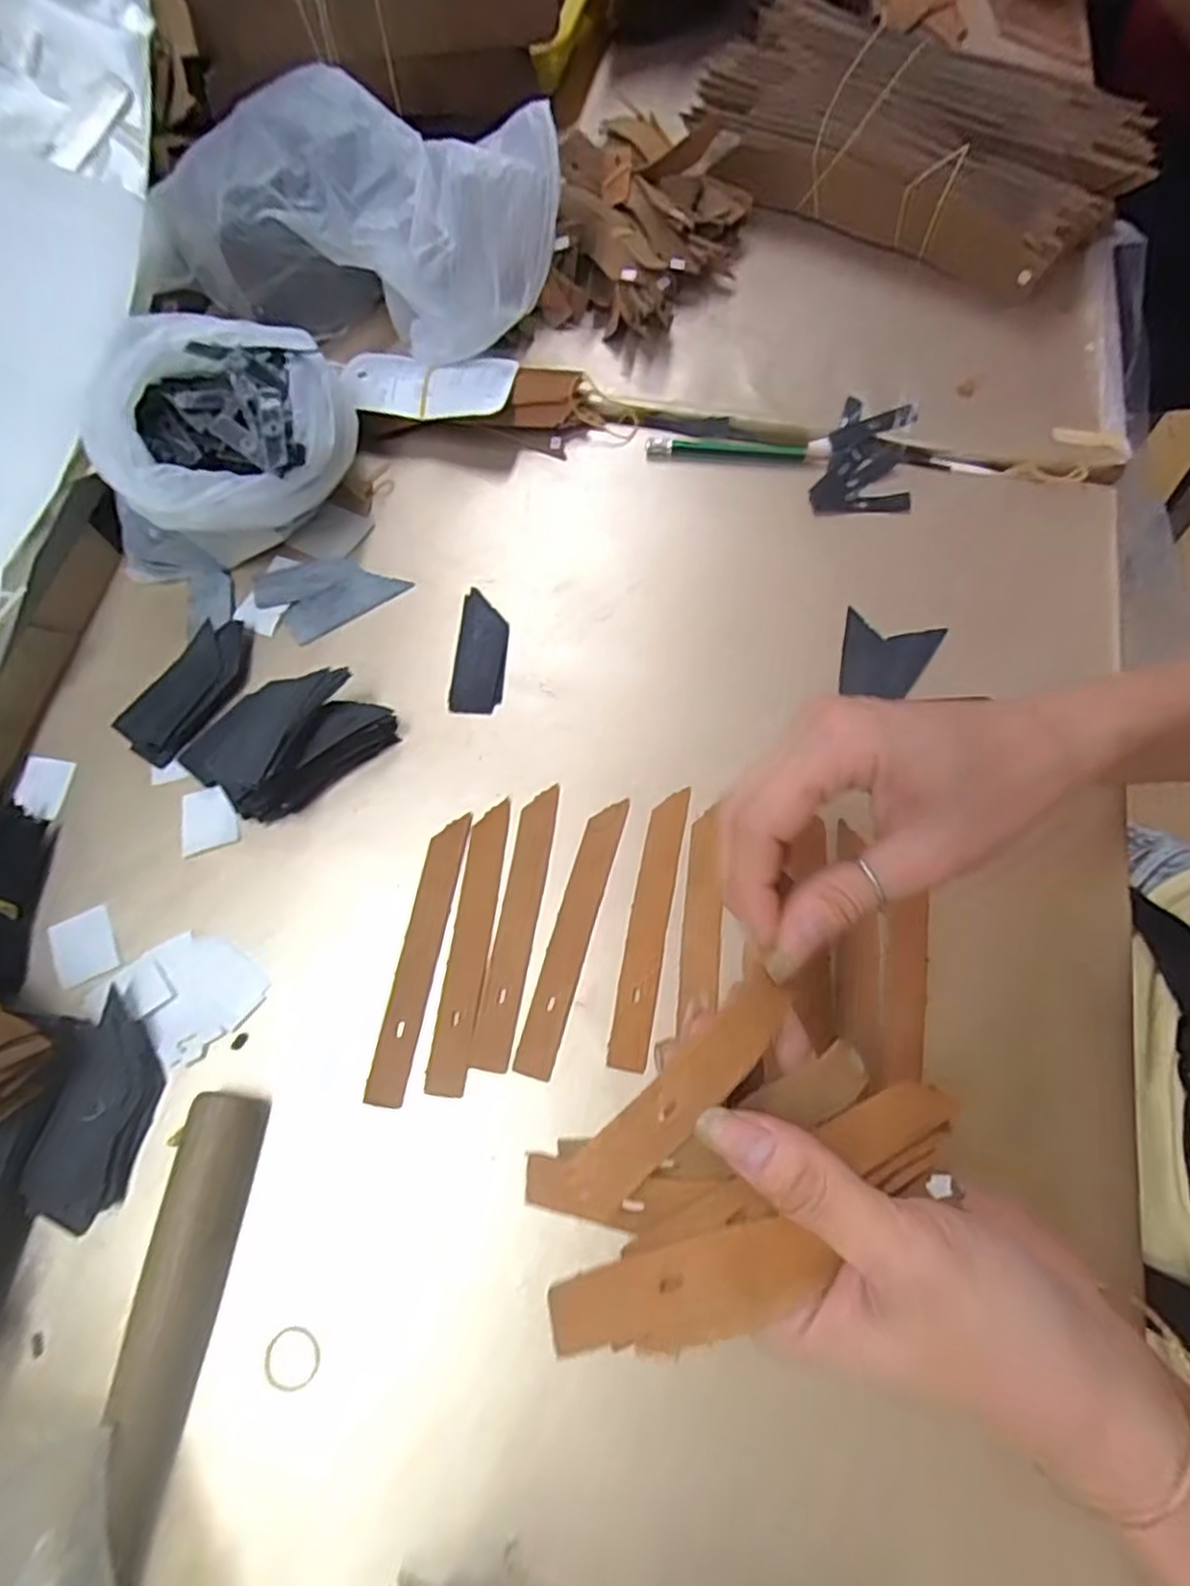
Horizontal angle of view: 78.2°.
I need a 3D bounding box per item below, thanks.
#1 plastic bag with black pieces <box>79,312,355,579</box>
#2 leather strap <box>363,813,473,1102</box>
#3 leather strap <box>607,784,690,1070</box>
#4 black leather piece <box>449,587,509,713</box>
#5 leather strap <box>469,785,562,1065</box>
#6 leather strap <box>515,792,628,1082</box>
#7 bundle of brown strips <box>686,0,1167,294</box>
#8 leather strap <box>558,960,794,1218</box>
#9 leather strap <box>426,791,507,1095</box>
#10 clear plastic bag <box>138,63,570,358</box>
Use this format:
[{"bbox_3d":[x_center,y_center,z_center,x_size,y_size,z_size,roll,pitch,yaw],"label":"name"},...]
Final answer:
[{"bbox_3d":[-0.188,-0.178,0.381,0.124,0.076,0.114,-2,69,1],"label":"plastic bag with black pieces"},{"bbox_3d":[-0.076,0.070,0.320,0.016,0.004,0.123,8,69,5],"label":"leather strap"},{"bbox_3d":[0.024,0.056,0.322,0.017,0.004,0.122,10,69,5],"label":"leather strap"},{"bbox_3d":[-0.058,-0.073,0.373,0.025,0.005,0.068,3,69,3],"label":"black leather piece"},{"bbox_3d":[-0.035,0.056,0.323,0.016,0.004,0.123,8,69,5],"label":"leather strap"},{"bbox_3d":[-0.010,0.060,0.322,0.016,0.004,0.123,15,70,7],"label":"leather strap"},{"bbox_3d":[0.199,-0.404,0.463,0.249,0.062,0.128,34,73,13],"label":"bundle of brown strips"},{"bbox_3d":[0.026,0.079,0.199,0.082,0.009,0.016,-38,72,-22],"label":"leather strap"},{"bbox_3d":[-0.054,0.064,0.320,0.018,0.004,0.125,6,69,4],"label":"leather strap"},{"bbox_3d":[-0.126,-0.313,0.420,0.217,0.095,0.128,8,69,5],"label":"clear plastic bag"}]

